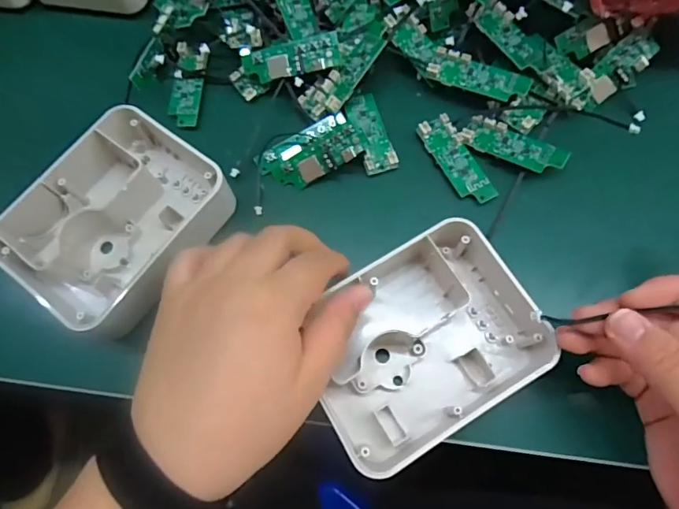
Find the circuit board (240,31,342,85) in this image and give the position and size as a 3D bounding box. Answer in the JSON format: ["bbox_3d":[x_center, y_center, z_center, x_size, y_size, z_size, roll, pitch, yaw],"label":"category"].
[{"bbox_3d":[-0.034,-0.139,0.334,0.069,0.005,0.024,-11,97,9],"label":"circuit board"}]

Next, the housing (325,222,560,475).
[{"bbox_3d":[0.047,0.049,0.275,0.134,0.039,0.109,-30,72,-9],"label":"housing"}]

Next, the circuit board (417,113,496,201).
[{"bbox_3d":[0.081,-0.065,0.324,0.023,0.009,0.068,-28,72,-6],"label":"circuit board"}]

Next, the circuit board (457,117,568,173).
[{"bbox_3d":[0.118,-0.075,0.321,0.071,0.004,0.026,25,79,19],"label":"circuit board"}]

